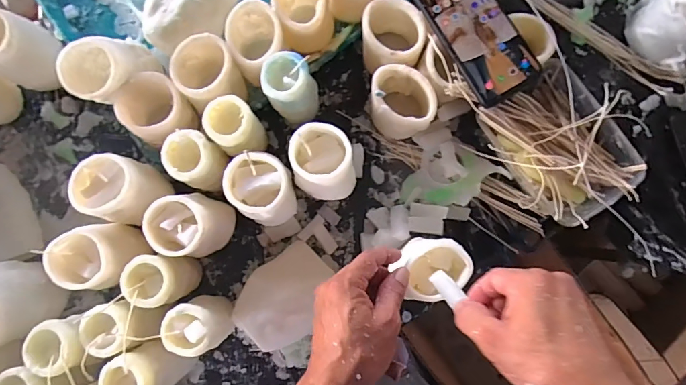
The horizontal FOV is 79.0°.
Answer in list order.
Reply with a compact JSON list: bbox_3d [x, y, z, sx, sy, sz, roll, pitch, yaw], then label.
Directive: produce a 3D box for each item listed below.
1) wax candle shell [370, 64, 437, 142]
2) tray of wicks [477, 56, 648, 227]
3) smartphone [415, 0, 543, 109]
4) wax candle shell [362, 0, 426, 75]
[{"bbox_3d":[0.066,-0.101,0.492,0.074,0.078,0.067,13,85,1],"label":"wax candle shell"},{"bbox_3d":[0.240,-0.052,0.462,0.123,0.037,0.160,-31,86,-2],"label":"tray of wicks"},{"bbox_3d":[0.142,-0.174,0.445,0.072,0.007,0.156,-31,86,-2],"label":"smartphone"},{"bbox_3d":[0.056,-0.178,0.492,0.069,0.071,0.074,3,85,0],"label":"wax candle shell"}]

